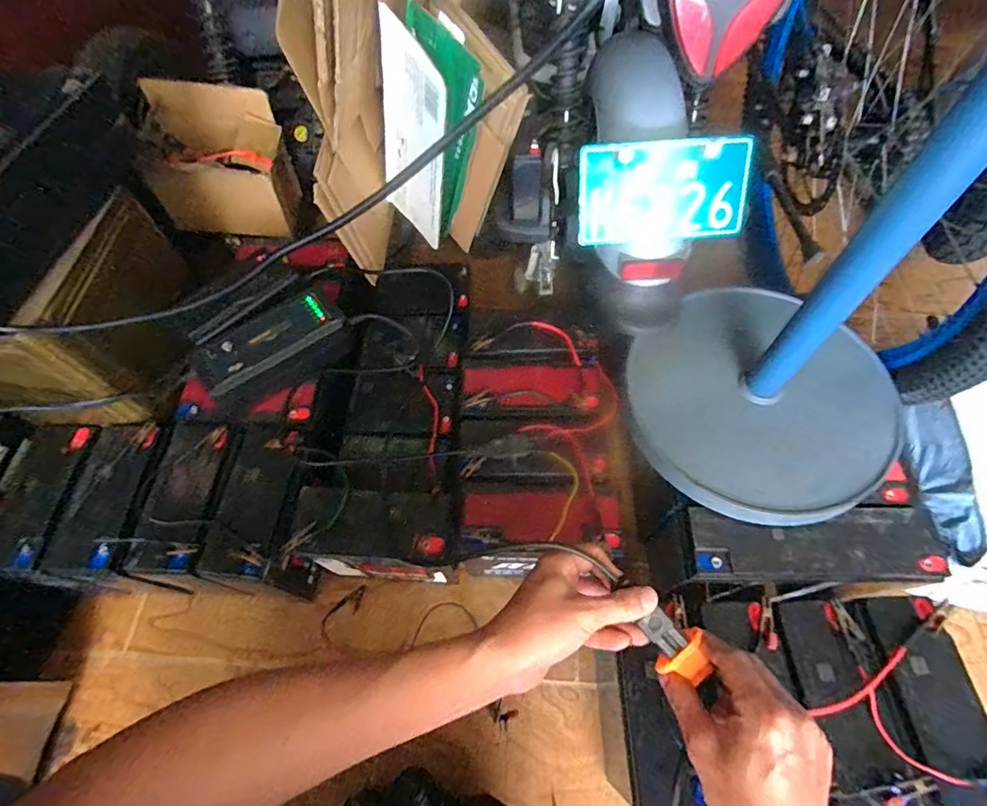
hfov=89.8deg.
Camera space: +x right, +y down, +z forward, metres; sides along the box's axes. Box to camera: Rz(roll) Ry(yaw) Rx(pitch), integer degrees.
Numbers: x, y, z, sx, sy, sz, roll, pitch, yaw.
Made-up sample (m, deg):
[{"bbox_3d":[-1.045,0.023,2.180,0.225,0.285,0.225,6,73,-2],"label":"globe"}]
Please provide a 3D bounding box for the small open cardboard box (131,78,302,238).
[{"bbox_3d":[-0.405,-0.355,0.741,0.168,0.167,0.124,-4,61,0],"label":"small open cardboard box"}]

